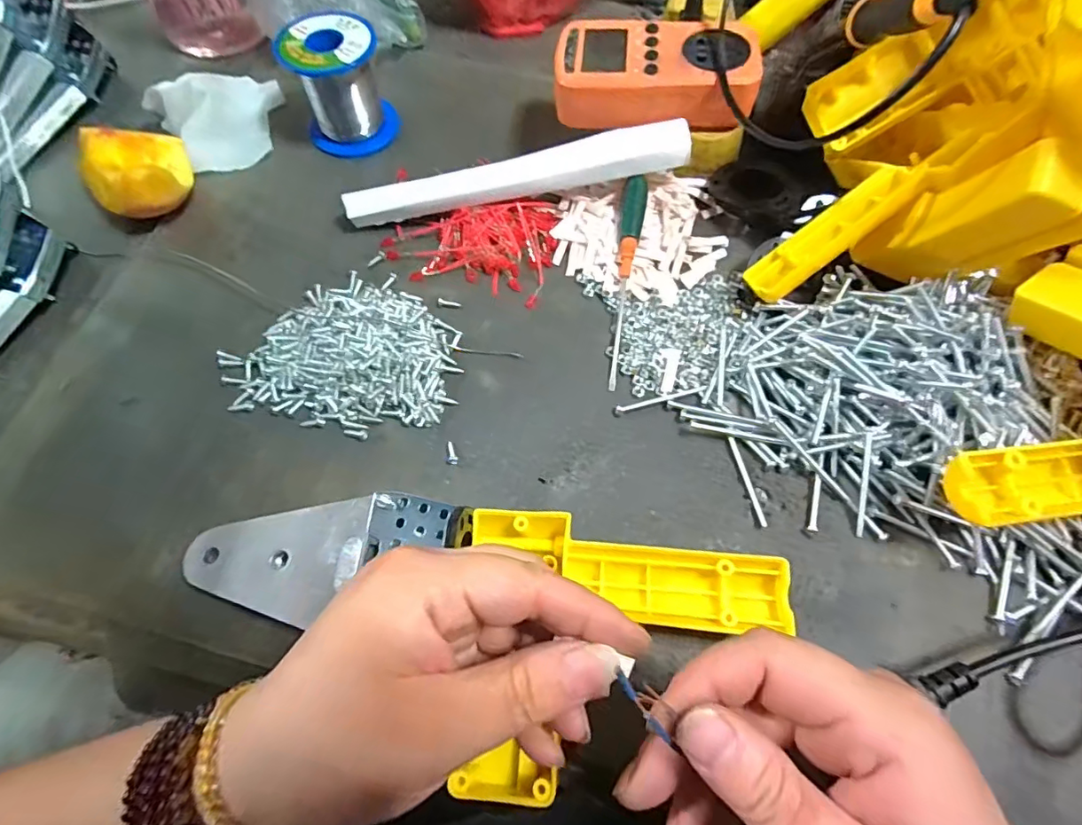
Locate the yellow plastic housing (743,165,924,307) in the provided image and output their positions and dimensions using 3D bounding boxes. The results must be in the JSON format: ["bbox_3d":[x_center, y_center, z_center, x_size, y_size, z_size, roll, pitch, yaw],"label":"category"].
[{"bbox_3d":[0.166,-0.104,0.299,0.100,0.018,0.028,-40,70,17],"label":"yellow plastic housing"}]

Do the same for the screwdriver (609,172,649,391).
[{"bbox_3d":[0.053,-0.085,0.330,0.015,0.016,0.151,8,74,3],"label":"screwdriver"}]

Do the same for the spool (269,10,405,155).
[{"bbox_3d":[-0.143,-0.233,0.371,0.063,0.065,0.059,0,66,-1],"label":"spool"}]

